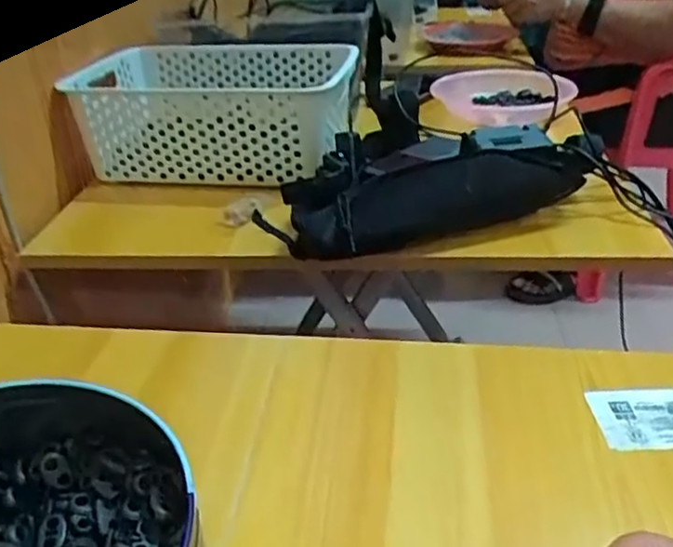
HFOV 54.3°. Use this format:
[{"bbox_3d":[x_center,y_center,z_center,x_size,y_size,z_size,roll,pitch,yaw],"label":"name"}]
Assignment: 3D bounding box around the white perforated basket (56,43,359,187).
[{"bbox_3d":[-0.141,-0.207,0.821,0.321,0.112,0.240,5,30,12],"label":"white perforated basket"}]

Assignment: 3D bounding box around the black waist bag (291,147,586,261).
[{"bbox_3d":[0.102,-0.065,0.606,0.289,0.078,0.045,-13,31,-20],"label":"black waist bag"}]

